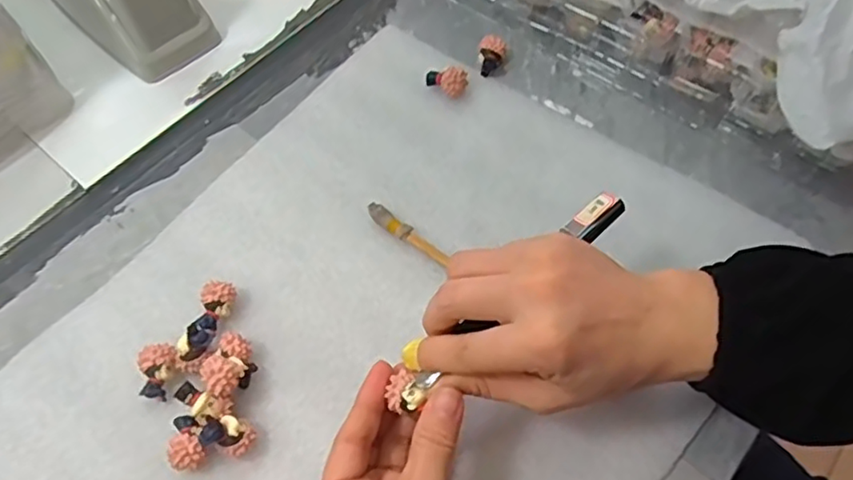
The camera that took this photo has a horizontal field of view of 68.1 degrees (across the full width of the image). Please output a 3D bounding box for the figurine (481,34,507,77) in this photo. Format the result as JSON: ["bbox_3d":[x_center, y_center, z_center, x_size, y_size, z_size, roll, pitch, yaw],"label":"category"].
[{"bbox_3d":[0.050,-0.137,0.472,0.019,0.017,0.027,3,59,3],"label":"figurine"}]

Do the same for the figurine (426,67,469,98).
[{"bbox_3d":[0.015,-0.116,0.459,0.031,0.019,0.016,25,63,15],"label":"figurine"}]

